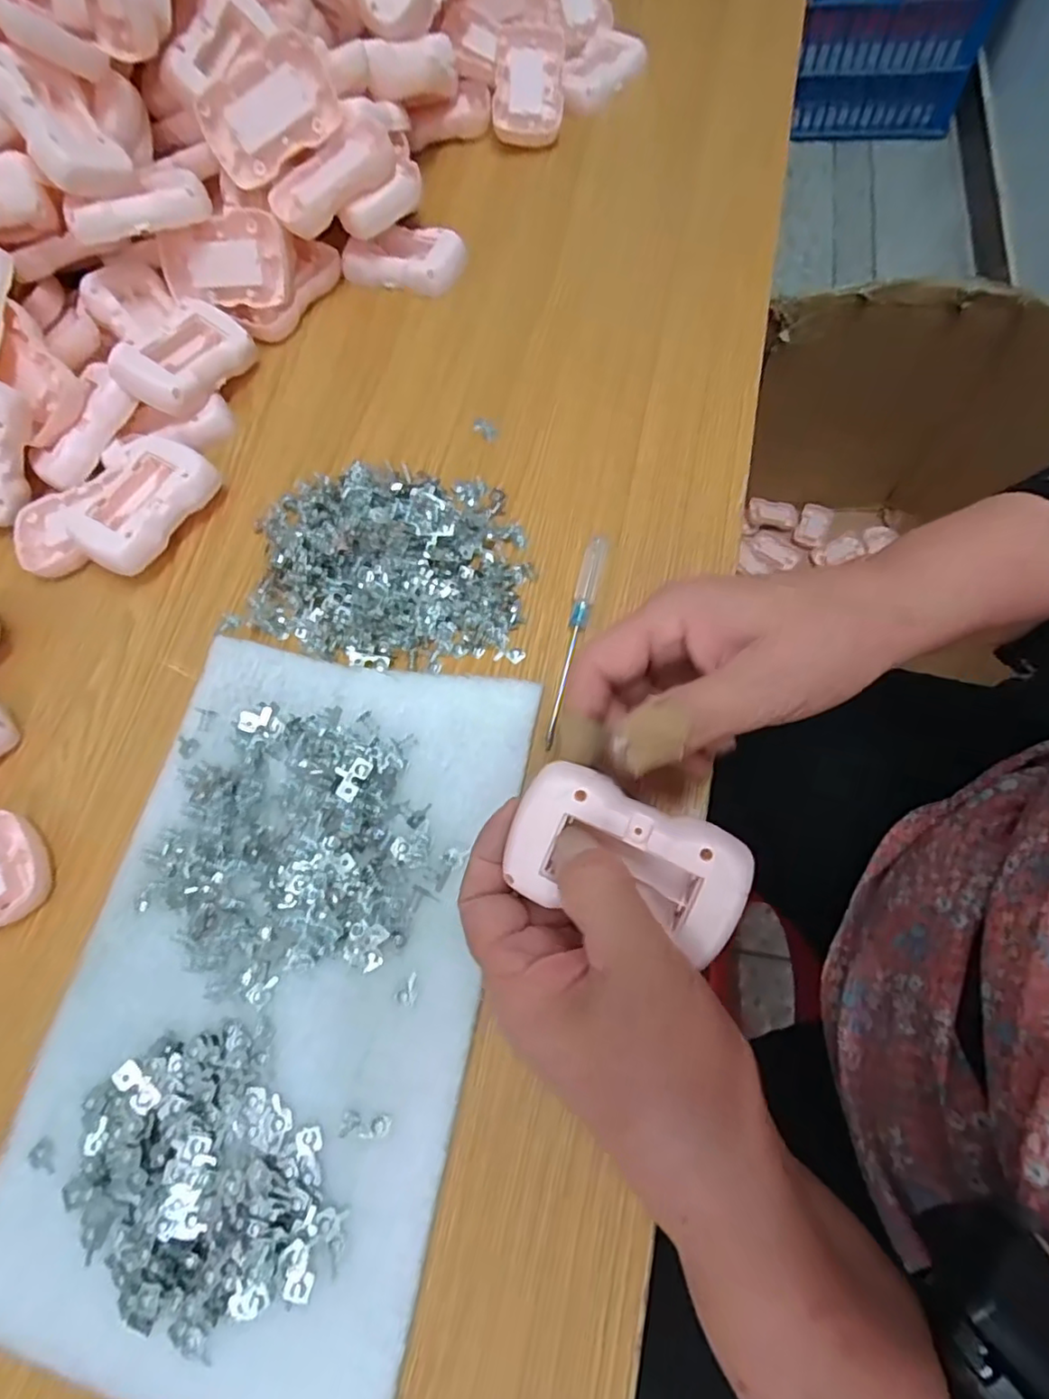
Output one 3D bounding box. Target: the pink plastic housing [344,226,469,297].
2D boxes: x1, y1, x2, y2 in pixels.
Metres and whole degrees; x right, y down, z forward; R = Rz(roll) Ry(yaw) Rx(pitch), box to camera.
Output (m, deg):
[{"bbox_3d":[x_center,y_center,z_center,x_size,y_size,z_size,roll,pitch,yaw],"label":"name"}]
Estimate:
[{"bbox_3d":[-0.085,-0.319,0.442,0.084,0.021,0.047,24,74,15],"label":"pink plastic housing"}]

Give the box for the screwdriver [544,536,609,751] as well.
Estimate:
[{"bbox_3d":[0.025,-0.034,0.328,0.012,0.012,0.119,14,71,12],"label":"screwdriver"}]

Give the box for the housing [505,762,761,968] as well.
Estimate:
[{"bbox_3d":[0.037,0.056,0.221,0.083,0.014,0.046,18,71,13],"label":"housing"}]

